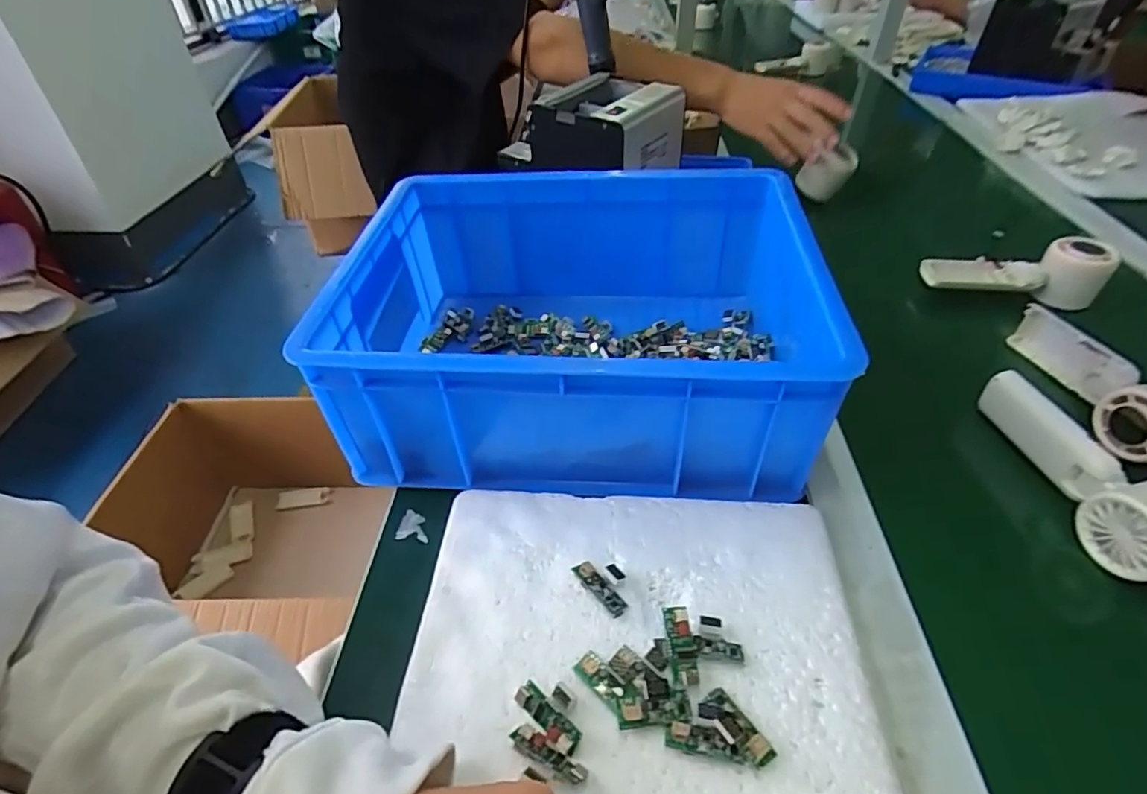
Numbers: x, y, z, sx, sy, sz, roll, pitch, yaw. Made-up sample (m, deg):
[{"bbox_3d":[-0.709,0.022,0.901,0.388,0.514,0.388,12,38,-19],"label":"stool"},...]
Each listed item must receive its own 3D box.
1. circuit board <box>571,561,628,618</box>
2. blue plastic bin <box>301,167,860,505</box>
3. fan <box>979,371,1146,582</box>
[{"bbox_3d":[0.015,0.114,0.339,0.011,0.004,0.039,-43,62,-9],"label":"circuit board"},{"bbox_3d":[0.008,-0.062,0.450,0.337,0.125,0.256,2,43,4],"label":"blue plastic bin"},{"bbox_3d":[0.354,0.044,0.392,0.048,0.052,0.162,-7,43,-5],"label":"fan"}]

